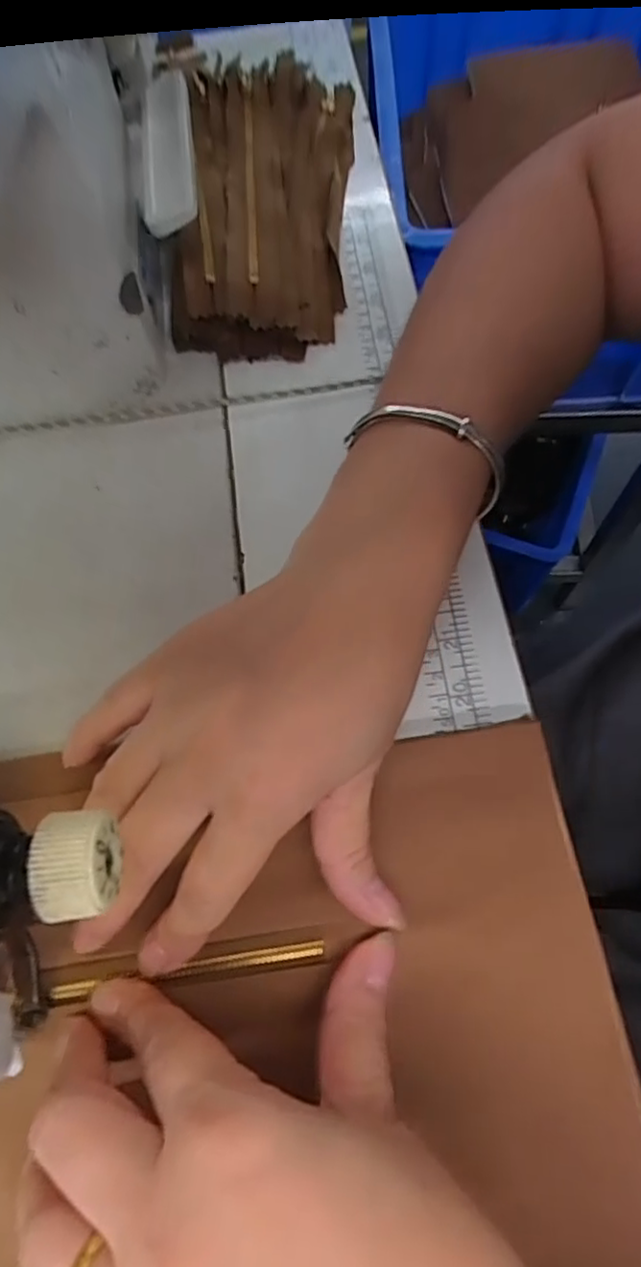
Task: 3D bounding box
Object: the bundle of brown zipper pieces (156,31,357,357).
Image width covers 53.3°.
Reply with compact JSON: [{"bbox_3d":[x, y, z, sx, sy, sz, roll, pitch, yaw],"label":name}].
[{"bbox_3d":[-0.034,-0.269,0.382,0.117,0.036,0.252,-3,66,1],"label":"bundle of brown zipper pieces"}]

